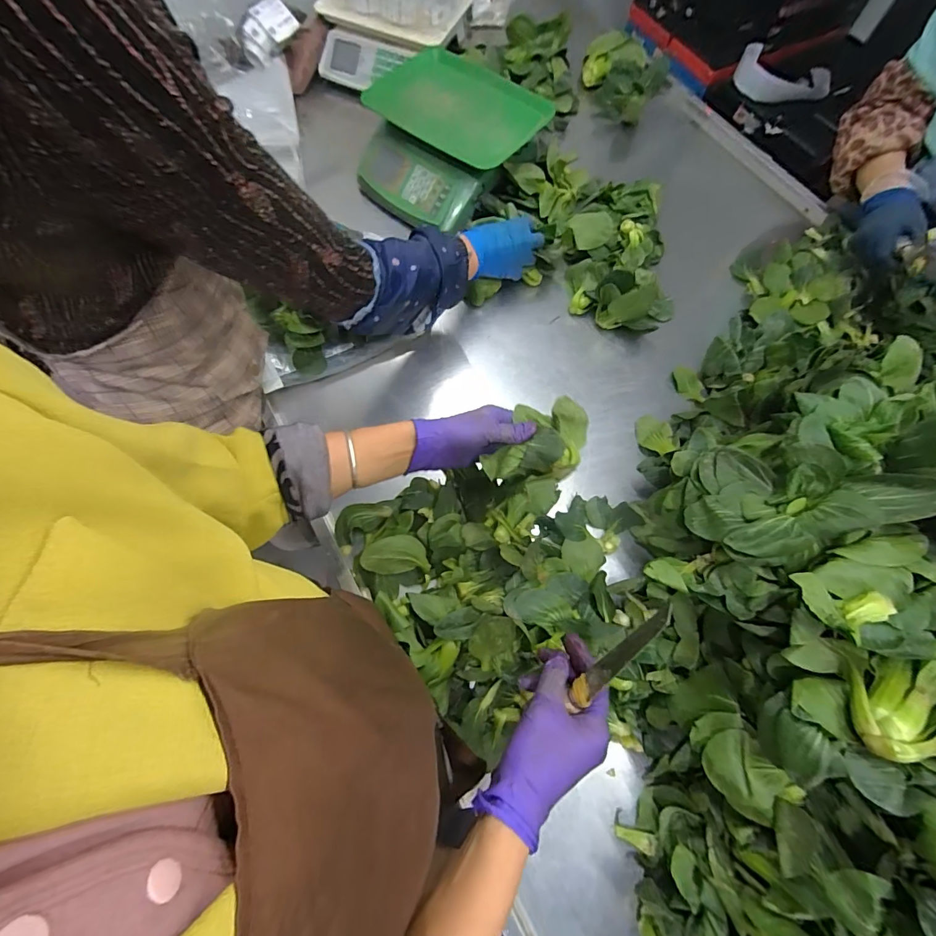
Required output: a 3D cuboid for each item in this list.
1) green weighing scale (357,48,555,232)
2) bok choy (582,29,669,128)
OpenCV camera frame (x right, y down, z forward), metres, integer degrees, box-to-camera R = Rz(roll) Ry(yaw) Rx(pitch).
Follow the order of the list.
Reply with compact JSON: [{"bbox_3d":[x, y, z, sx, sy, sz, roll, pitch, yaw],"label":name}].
[{"bbox_3d":[-0.062,-0.618,0.812,0.318,0.097,0.308,40,73,13],"label":"green weighing scale"},{"bbox_3d":[0.336,-0.878,0.965,0.126,0.094,0.250,-14,70,-6],"label":"bok choy"}]

